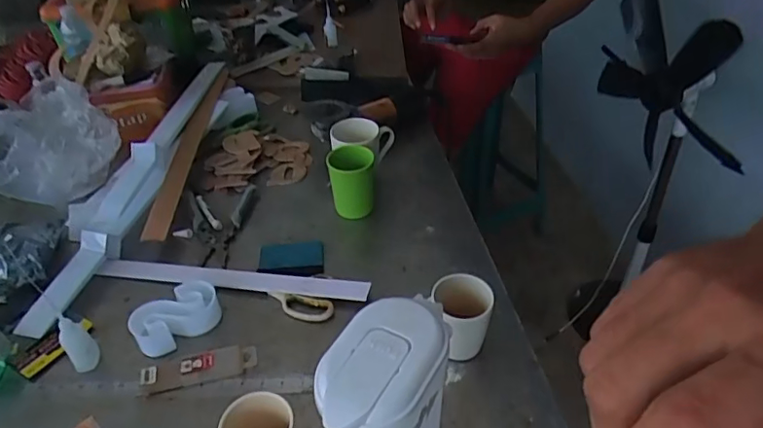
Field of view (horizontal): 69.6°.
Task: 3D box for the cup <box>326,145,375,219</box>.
[{"bbox_3d":[-0.048,-0.050,0.885,0.070,0.104,0.066,-2,40,2],"label":"cup"}]

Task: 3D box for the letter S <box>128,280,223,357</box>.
[{"bbox_3d":[-0.274,0.135,0.734,0.115,0.045,0.070,-28,46,-27],"label":"letter S"}]

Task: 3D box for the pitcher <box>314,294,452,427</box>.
[{"bbox_3d":[0.004,0.192,0.546,0.095,0.188,0.159,19,45,24],"label":"pitcher"}]

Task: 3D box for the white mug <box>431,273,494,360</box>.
[{"bbox_3d":[0.100,0.129,0.680,0.067,0.091,0.068,-2,40,2],"label":"white mug"}]

